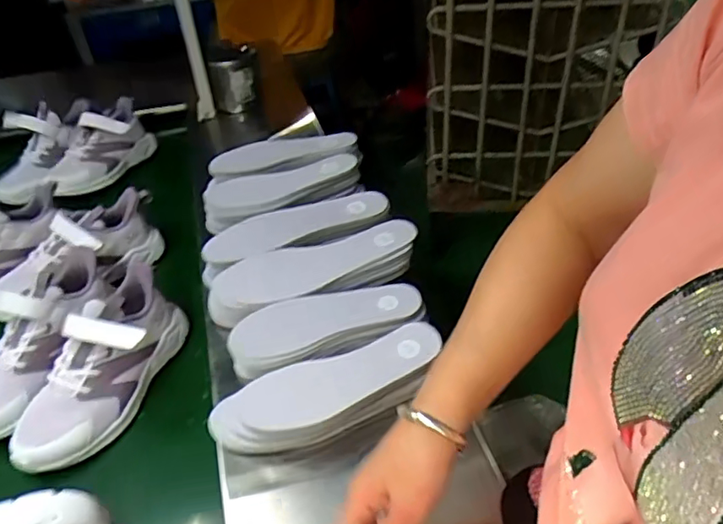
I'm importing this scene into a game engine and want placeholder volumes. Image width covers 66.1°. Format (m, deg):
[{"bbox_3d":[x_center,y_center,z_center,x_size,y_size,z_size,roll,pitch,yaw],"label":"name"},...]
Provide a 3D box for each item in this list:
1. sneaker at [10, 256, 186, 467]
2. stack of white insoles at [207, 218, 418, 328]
[{"bbox_3d":[-0.260,0.102,0.572,0.088,0.098,0.221,19,46,19],"label":"sneaker"},{"bbox_3d":[-0.053,0.011,0.658,0.249,0.045,0.086,-13,44,-14],"label":"stack of white insoles"}]

